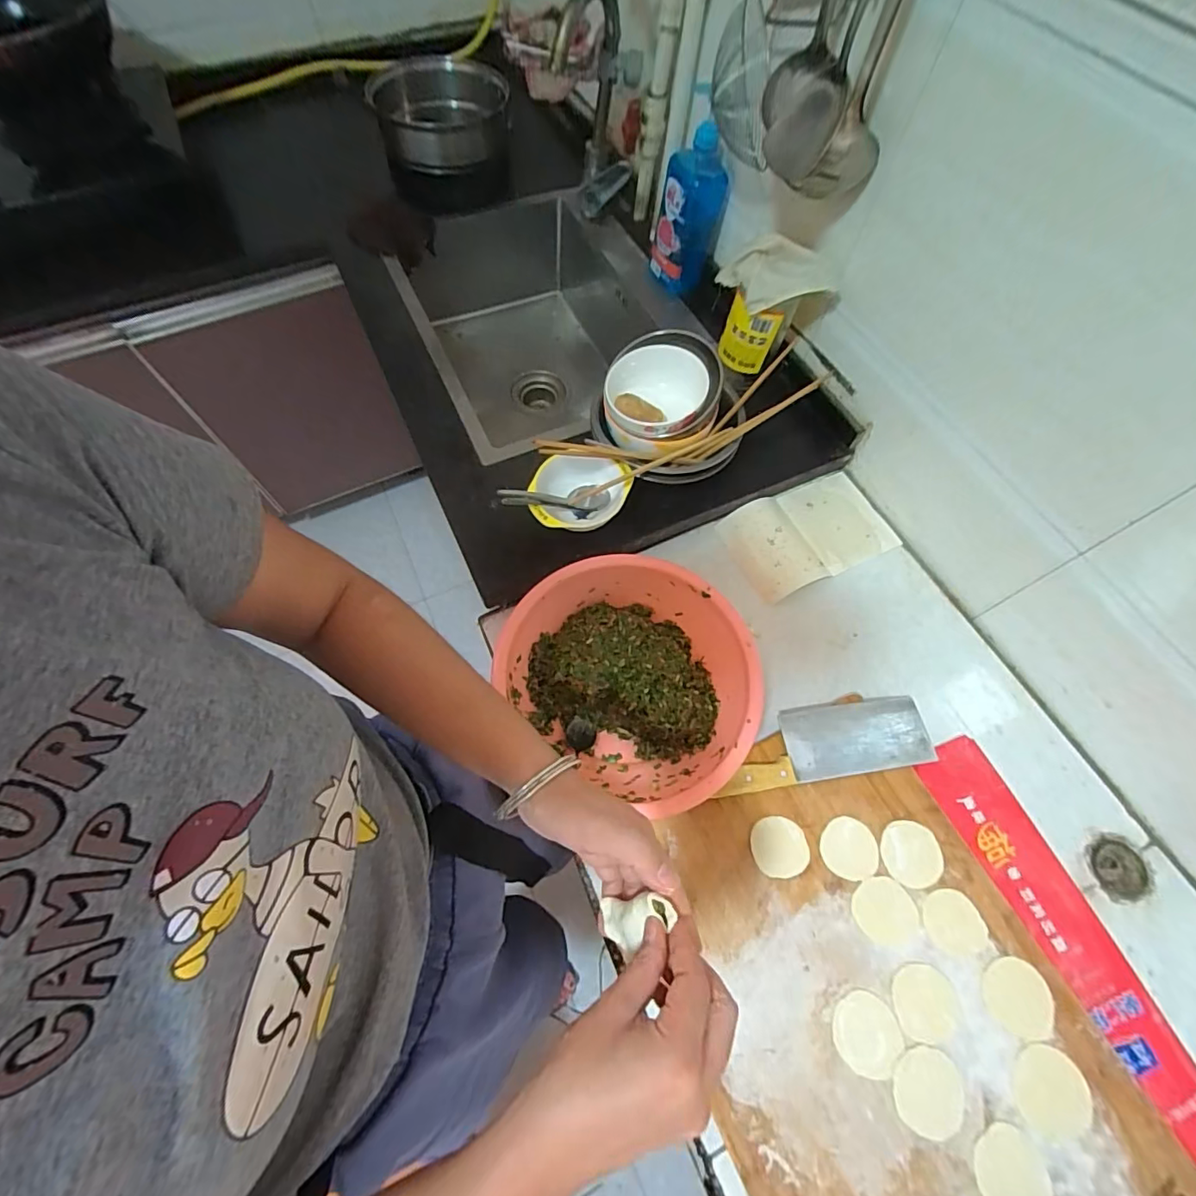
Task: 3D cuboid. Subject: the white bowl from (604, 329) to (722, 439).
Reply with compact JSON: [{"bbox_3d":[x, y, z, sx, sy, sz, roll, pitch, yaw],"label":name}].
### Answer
[{"bbox_3d":[0.083,-0.268,0.696,0.137,0.078,0.142,1,64,-1],"label":"white bowl"}]

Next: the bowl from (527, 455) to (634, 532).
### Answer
[{"bbox_3d":[-0.024,-0.128,0.691,0.122,0.068,0.099,8,65,2],"label":"bowl"}]

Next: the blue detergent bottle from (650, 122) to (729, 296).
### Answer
[{"bbox_3d":[0.143,-0.601,0.846,0.102,0.223,0.064,6,64,1],"label":"blue detergent bottle"}]

